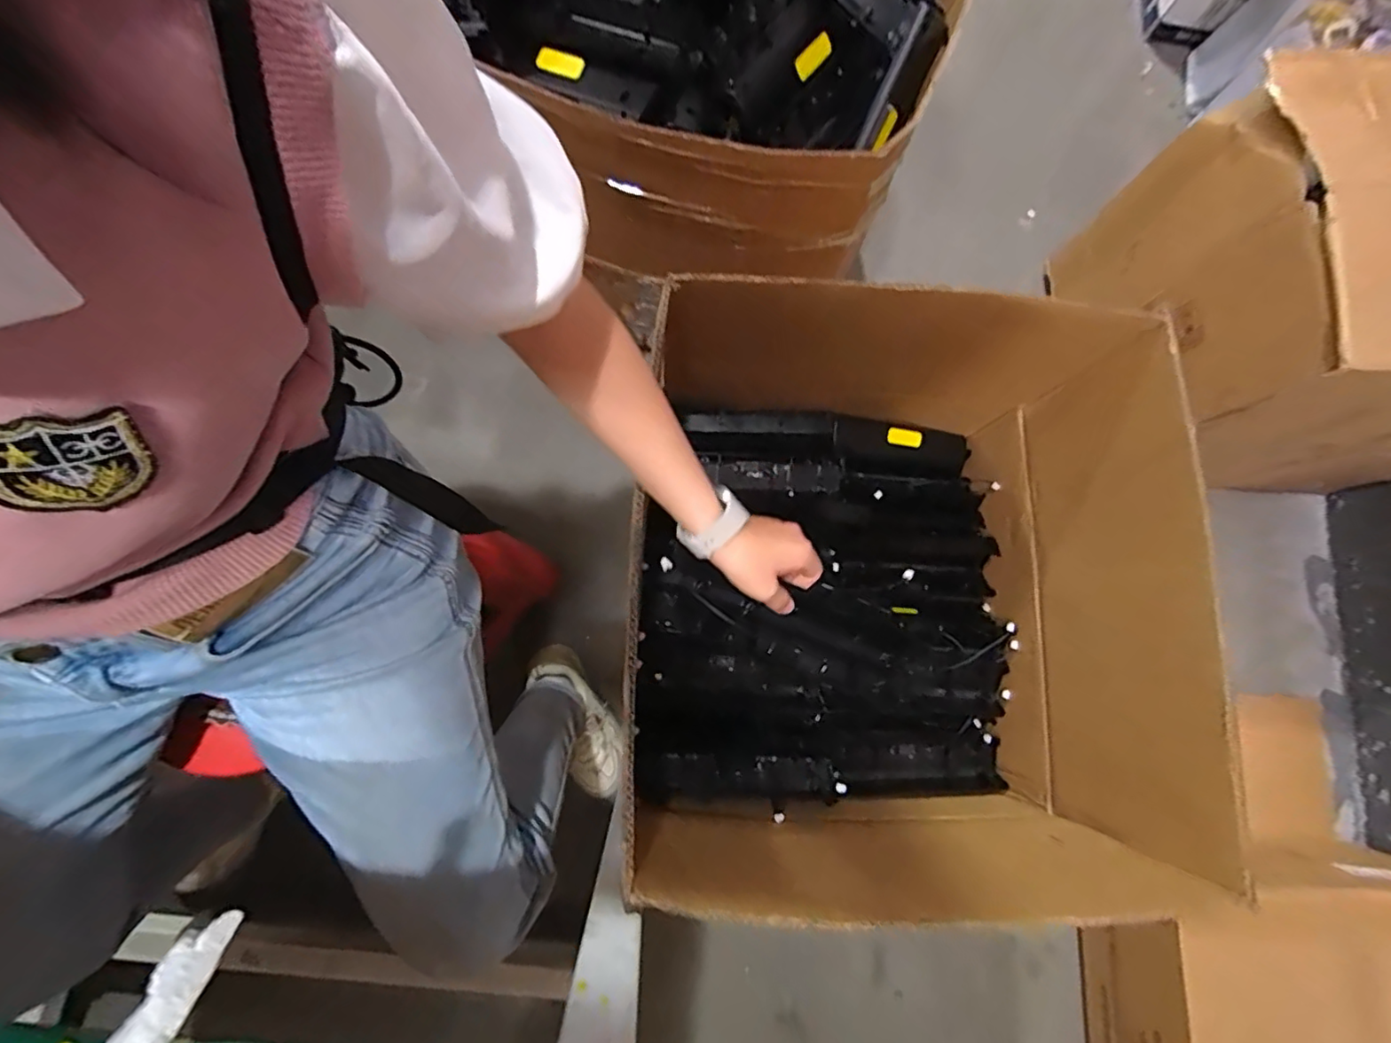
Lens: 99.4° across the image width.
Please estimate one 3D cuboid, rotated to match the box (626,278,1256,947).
[{"bbox_3d":[0.220,0.072,0.722,0.532,0.411,0.590,3,78,-3],"label":"box"}]

